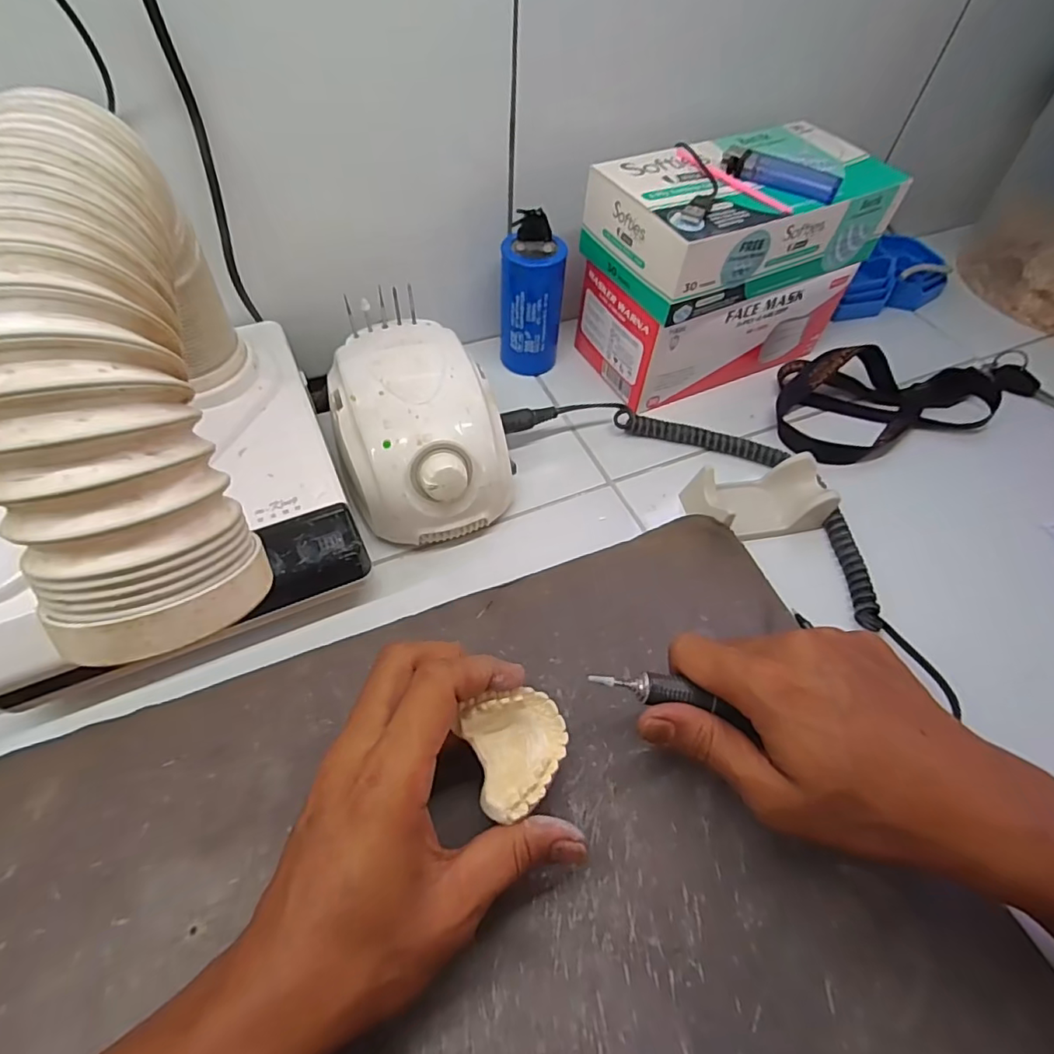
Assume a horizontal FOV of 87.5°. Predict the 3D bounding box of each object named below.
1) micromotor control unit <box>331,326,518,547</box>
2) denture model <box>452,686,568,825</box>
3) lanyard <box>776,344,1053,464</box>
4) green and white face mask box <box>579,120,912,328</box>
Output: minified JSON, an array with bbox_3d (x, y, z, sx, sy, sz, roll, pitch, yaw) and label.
[{"bbox_3d":[-0.073,-0.065,0.373,0.103,0.078,0.138,-16,57,-14],"label":"micromotor control unit"},{"bbox_3d":[-0.003,0.104,0.259,0.047,0.025,0.049,-18,61,-15],"label":"denture model"},{"bbox_3d":[0.334,-0.113,0.459,0.287,0.030,0.098,-9,55,-9],"label":"lanyard"},{"bbox_3d":[0.159,-0.233,0.411,0.209,0.064,0.111,-23,59,-17],"label":"green and white face mask box"}]

